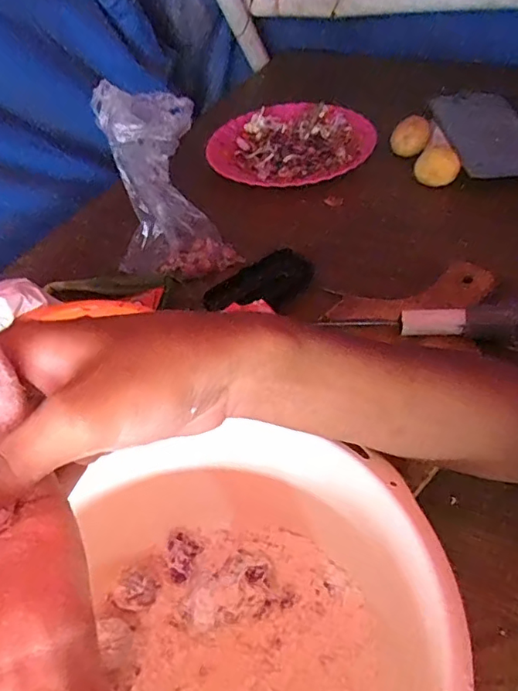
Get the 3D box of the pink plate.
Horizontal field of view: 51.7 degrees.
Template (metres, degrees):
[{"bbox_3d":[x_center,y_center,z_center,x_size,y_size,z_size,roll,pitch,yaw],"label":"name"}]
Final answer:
[{"bbox_3d":[0.043,-0.270,0.715,0.214,0.025,0.180,-12,47,-4],"label":"pink plate"}]

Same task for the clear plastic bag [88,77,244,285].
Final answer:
[{"bbox_3d":[-0.092,-0.157,0.516,0.097,0.178,0.086,-35,52,-23],"label":"clear plastic bag"}]

